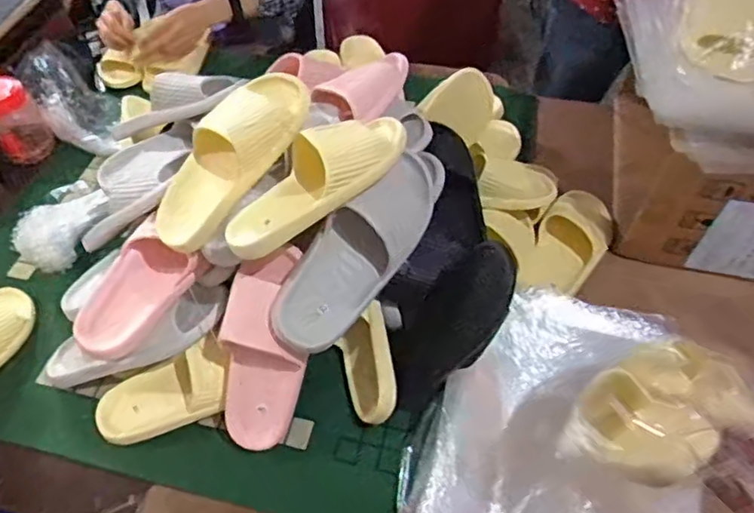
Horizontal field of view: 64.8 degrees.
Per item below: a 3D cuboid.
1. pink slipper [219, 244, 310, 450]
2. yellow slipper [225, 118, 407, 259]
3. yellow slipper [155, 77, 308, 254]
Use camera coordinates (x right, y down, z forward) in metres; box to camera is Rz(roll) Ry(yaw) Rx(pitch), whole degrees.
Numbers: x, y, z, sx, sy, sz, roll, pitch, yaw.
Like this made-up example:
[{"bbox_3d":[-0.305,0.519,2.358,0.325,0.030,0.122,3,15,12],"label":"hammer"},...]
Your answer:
[{"bbox_3d":[-0.138,0.117,0.728,0.104,0.262,0.068,4,13,2],"label":"pink slipper"},{"bbox_3d":[-0.072,-0.090,0.679,0.234,0.063,0.089,-38,61,-2],"label":"yellow slipper"},{"bbox_3d":[-0.181,-0.117,0.697,0.243,0.069,0.091,-49,63,9],"label":"yellow slipper"}]

